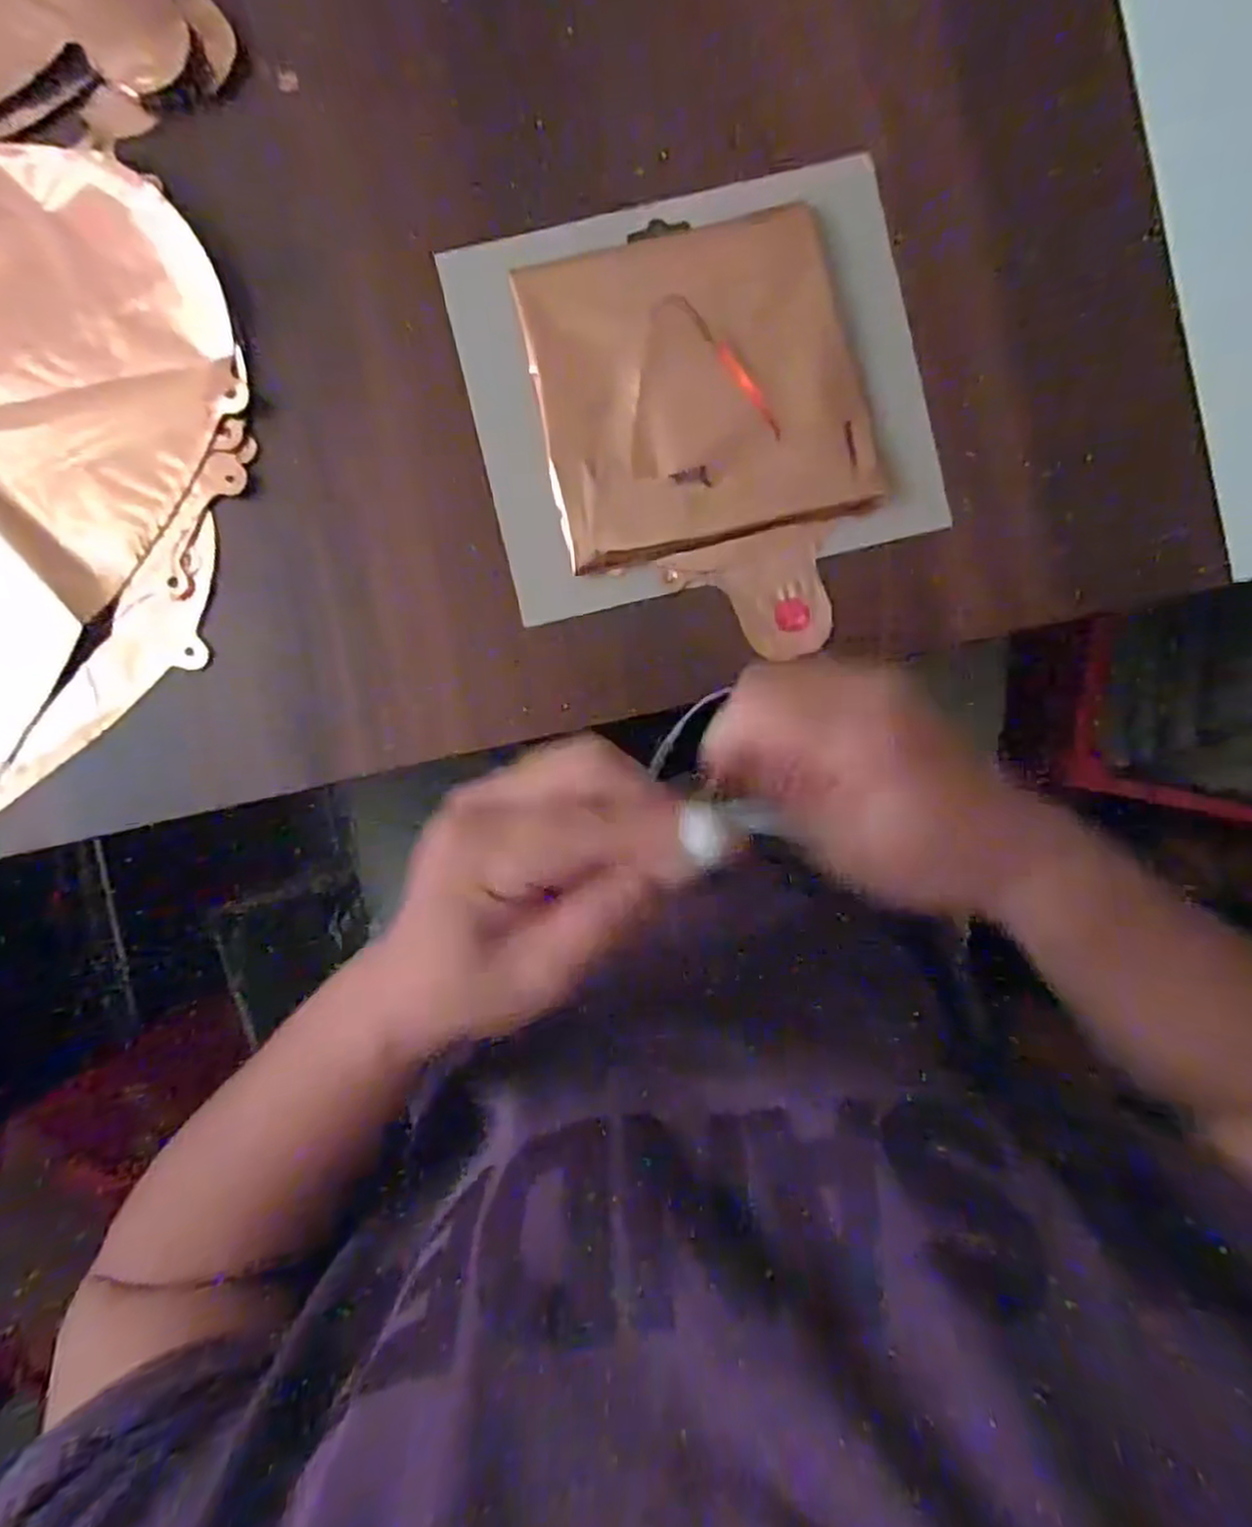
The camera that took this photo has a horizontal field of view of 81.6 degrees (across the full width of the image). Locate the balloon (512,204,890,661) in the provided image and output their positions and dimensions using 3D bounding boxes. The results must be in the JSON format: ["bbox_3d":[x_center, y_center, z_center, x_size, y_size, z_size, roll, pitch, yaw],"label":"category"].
[{"bbox_3d":[0.037,-0.134,0.309,0.133,0.012,0.175,-15,92,0],"label":"balloon"}]

